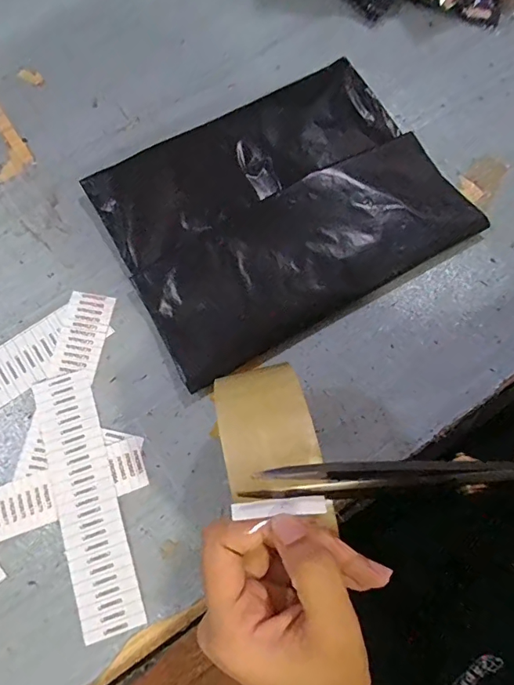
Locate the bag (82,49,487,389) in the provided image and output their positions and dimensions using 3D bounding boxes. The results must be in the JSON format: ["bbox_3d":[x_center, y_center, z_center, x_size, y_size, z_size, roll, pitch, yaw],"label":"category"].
[{"bbox_3d":[0.017,-0.118,0.389,0.273,0.025,0.207,-30,75,-7],"label":"bag"}]

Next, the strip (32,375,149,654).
[{"bbox_3d":[-0.127,0.113,0.338,0.044,0.004,0.187,-20,74,-4],"label":"strip"}]

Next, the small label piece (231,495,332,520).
[{"bbox_3d":[0.012,0.073,0.204,0.044,0.005,0.008,0,74,-11],"label":"small label piece"}]

